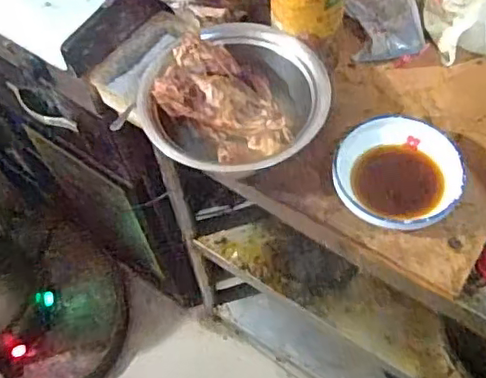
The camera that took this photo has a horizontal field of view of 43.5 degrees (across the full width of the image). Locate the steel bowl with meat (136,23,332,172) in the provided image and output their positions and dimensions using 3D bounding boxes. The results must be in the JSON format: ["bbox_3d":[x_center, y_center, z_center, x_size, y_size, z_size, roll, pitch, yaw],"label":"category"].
[{"bbox_3d":[-0.013,-0.115,0.812,0.241,0.096,0.198,-18,57,-7],"label":"steel bowl with meat"}]

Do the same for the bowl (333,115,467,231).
[{"bbox_3d":[0.199,-0.025,0.767,0.152,0.051,0.158,-2,57,4],"label":"bowl"}]

